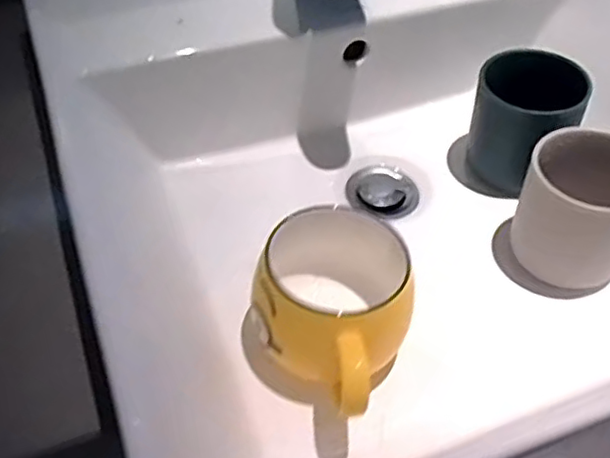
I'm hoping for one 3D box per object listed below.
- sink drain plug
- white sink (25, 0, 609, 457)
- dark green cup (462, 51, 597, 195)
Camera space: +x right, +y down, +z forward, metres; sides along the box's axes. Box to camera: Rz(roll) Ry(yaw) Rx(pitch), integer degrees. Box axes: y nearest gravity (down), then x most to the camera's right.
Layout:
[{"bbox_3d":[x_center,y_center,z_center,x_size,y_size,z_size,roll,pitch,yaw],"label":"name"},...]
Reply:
[{"bbox_3d":[0.066,-0.033,0.543,0.057,0.012,0.056,3,48,-3],"label":"sink drain plug"},{"bbox_3d":[0.078,-0.056,0.479,0.466,0.145,0.437,-14,51,-17],"label":"white sink"},{"bbox_3d":[0.170,-0.081,0.510,0.078,0.090,0.082,3,48,-3],"label":"dark green cup"}]

